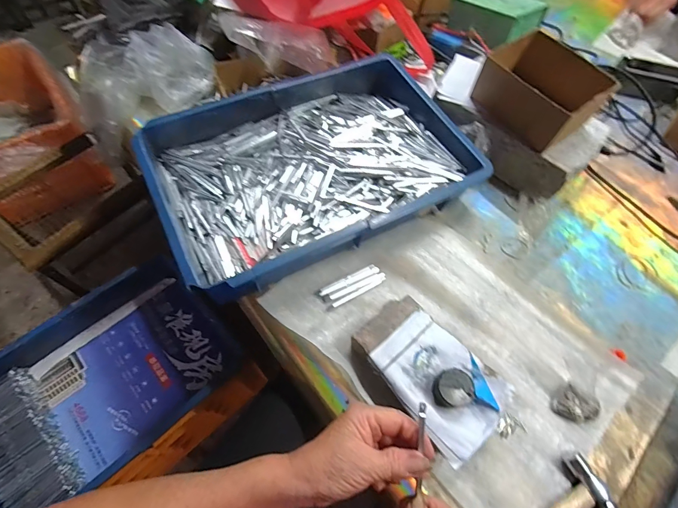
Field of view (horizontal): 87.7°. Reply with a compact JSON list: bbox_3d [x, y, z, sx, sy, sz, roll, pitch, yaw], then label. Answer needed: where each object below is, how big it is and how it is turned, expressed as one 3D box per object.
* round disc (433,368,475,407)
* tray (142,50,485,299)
[{"bbox_3d":[0.122,0.143,0.378,0.041,0.020,0.036,-15,63,-11],"label":"round disc"},{"bbox_3d":[-0.036,-0.130,0.521,0.432,0.077,0.285,-24,66,-16],"label":"tray"}]

